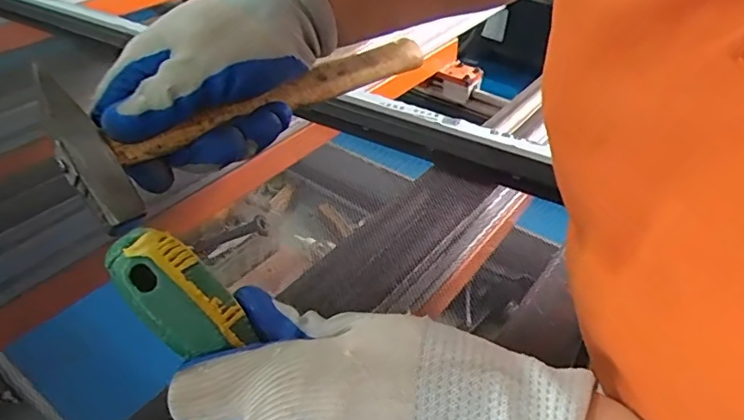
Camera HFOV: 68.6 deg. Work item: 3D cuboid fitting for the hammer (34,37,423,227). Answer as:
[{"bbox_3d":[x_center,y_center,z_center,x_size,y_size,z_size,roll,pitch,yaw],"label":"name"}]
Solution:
[{"bbox_3d":[-0.064,-0.081,0.344,0.265,0.025,0.080,-35,92,-38],"label":"hammer"}]

